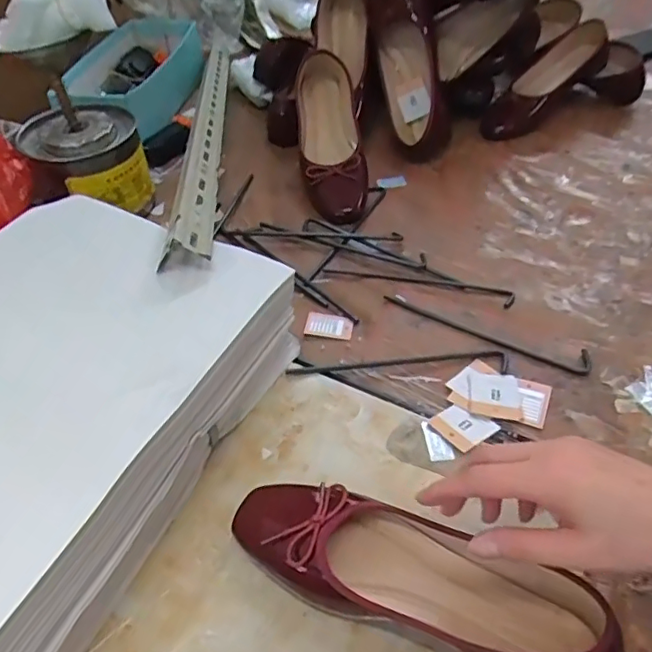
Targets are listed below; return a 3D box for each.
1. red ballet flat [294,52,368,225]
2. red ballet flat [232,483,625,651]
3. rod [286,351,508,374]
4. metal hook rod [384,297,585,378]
[{"bbox_3d":[0.006,-0.248,0.785,0.083,0.100,0.228,-6,69,-5],"label":"red ballet flat"},{"bbox_3d":[0.058,0.162,0.394,0.248,0.066,0.082,15,49,14],"label":"red ballet flat"},{"bbox_3d":[0.070,0.037,0.568,0.214,0.009,0.025,0,47,0],"label":"rod"},{"bbox_3d":[0.159,0.006,0.593,0.214,0.007,0.030,19,50,17],"label":"metal hook rod"}]

